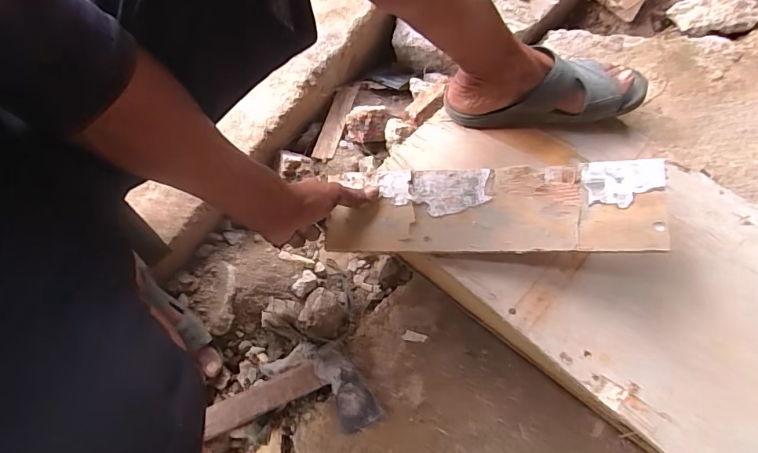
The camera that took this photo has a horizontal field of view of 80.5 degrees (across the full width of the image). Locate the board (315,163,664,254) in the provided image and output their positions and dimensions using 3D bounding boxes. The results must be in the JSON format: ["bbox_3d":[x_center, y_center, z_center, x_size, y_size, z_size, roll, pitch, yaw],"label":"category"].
[{"bbox_3d":[0.125,-0.019,0.524,0.369,0.014,0.098,-1,83,13],"label":"board"}]

